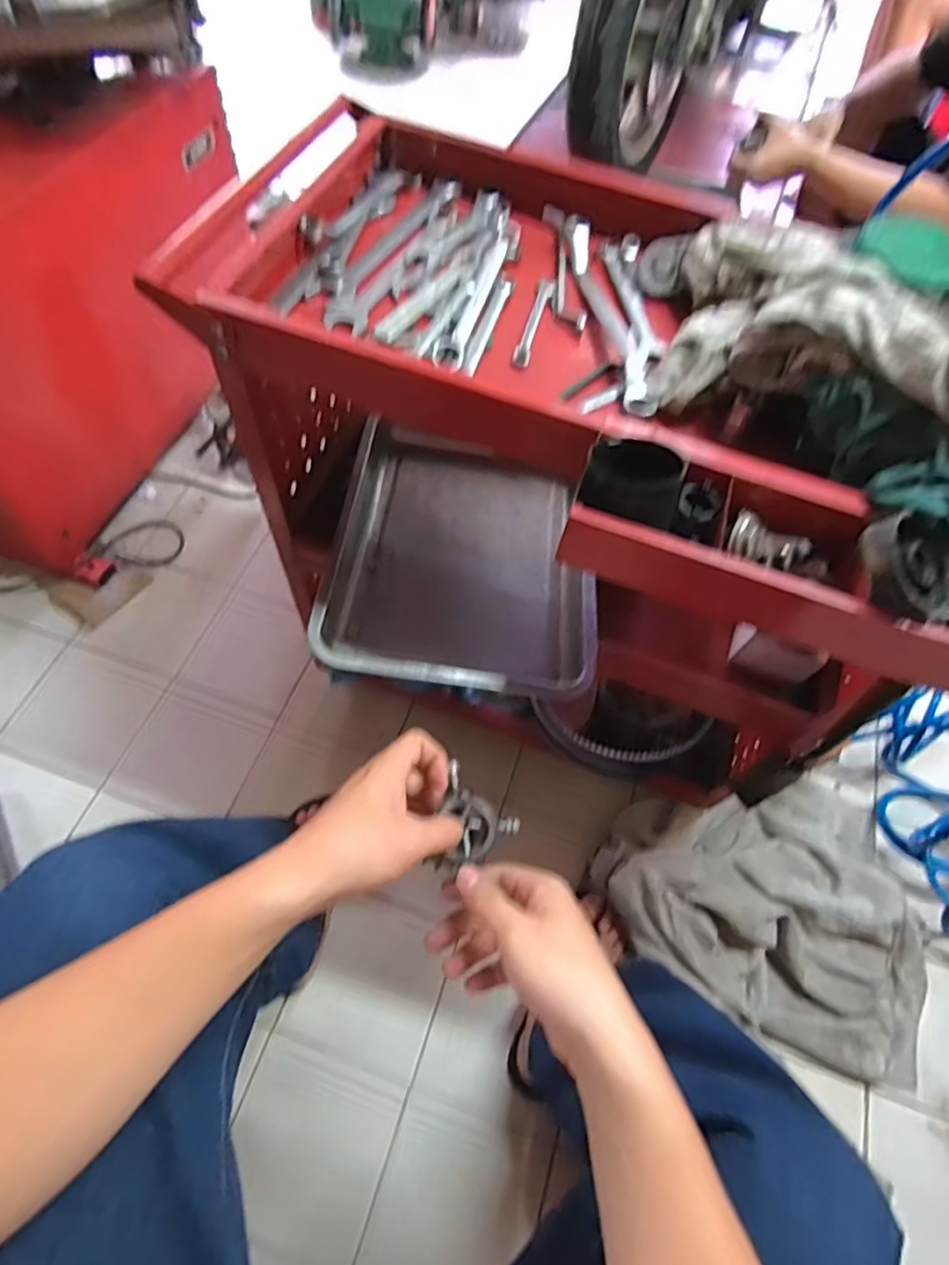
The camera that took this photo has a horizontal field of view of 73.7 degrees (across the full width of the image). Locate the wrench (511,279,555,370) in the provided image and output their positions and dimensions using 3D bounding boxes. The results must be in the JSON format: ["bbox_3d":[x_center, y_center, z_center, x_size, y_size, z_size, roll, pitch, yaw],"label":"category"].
[{"bbox_3d":[0.055,-0.288,0.582,0.015,0.014,0.117,16,61,4],"label":"wrench"}]

